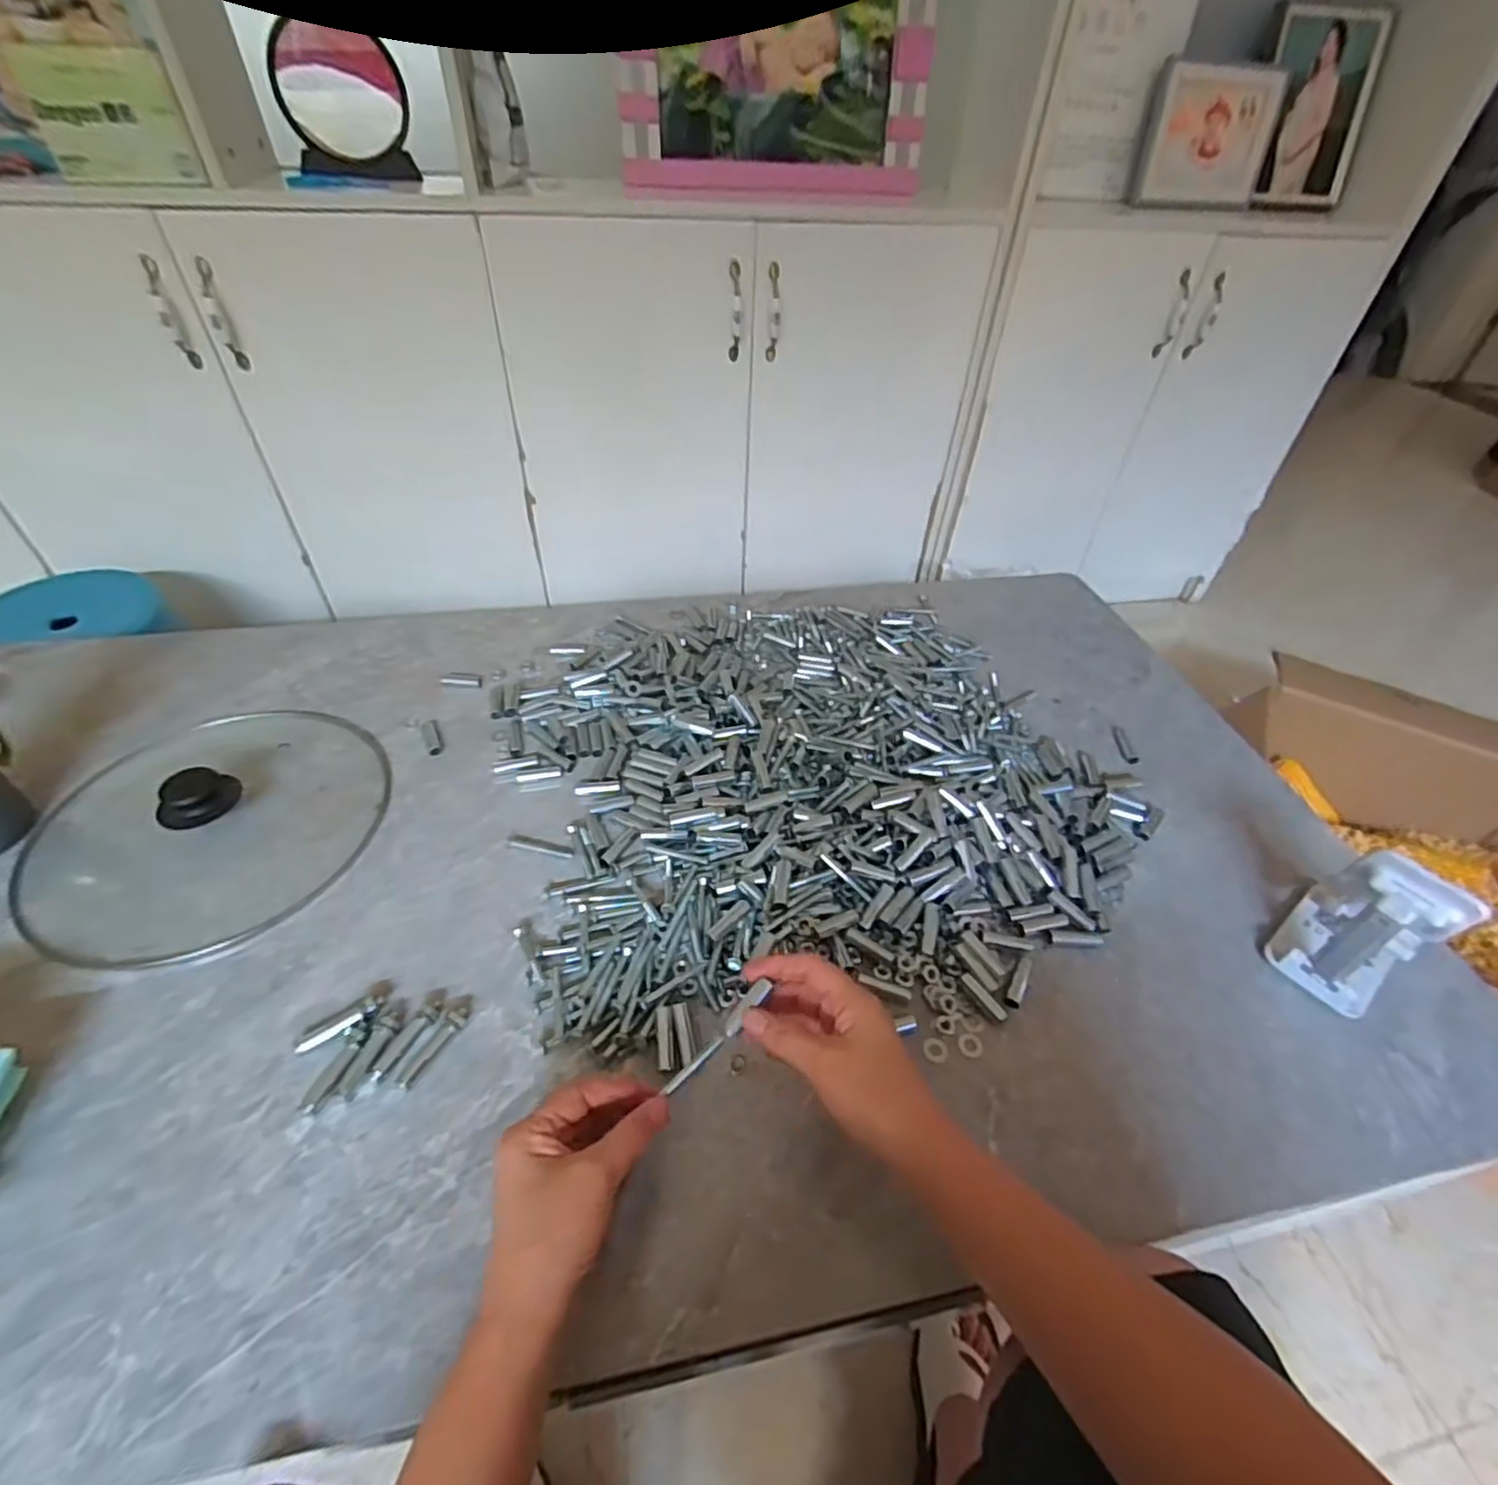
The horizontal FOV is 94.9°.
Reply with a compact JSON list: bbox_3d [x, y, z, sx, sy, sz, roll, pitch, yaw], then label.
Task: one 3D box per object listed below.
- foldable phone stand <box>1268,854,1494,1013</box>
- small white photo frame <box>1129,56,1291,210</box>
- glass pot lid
[{"bbox_3d":[0.438,0.127,0.484,0.076,0.119,0.067,-23,51,-25],"label":"foldable phone stand"},{"bbox_3d":[0.795,-1.033,1.180,0.245,0.184,0.033,-6,47,-8],"label":"small white photo frame"},{"bbox_3d":[-0.452,0.051,0.567,0.263,0.053,0.250,2,45,-2],"label":"glass pot lid"}]

